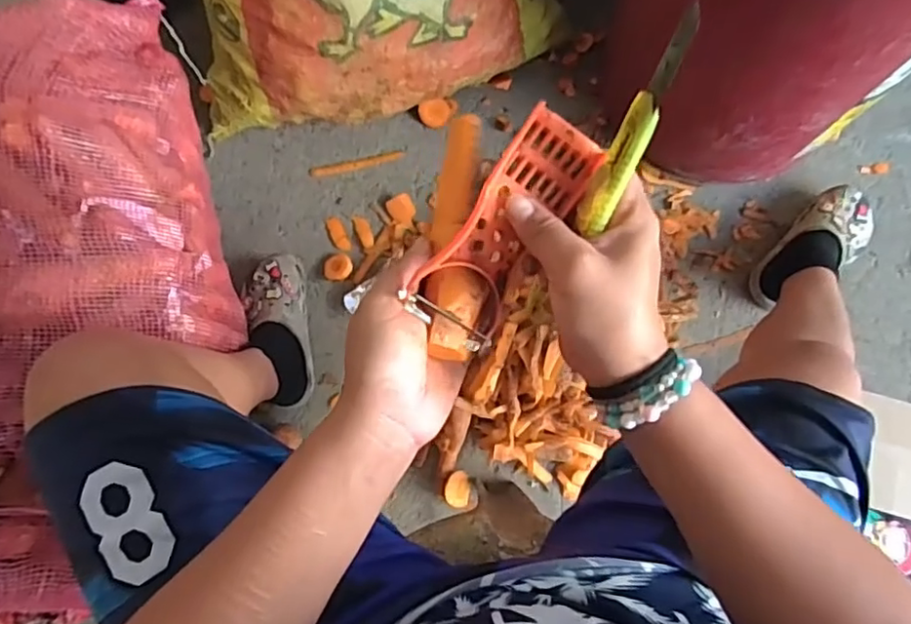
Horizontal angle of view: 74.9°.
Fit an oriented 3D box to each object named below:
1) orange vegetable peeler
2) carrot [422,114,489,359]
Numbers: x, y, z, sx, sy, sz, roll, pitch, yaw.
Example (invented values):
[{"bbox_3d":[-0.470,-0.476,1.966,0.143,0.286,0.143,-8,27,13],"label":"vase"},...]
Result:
[{"bbox_3d":[0.027,-0.042,0.305,0.051,0.012,0.120,35,95,-15],"label":"orange vegetable peeler"},{"bbox_3d":[0.002,-0.043,0.318,0.030,0.028,0.134,2,77,0],"label":"carrot"}]

